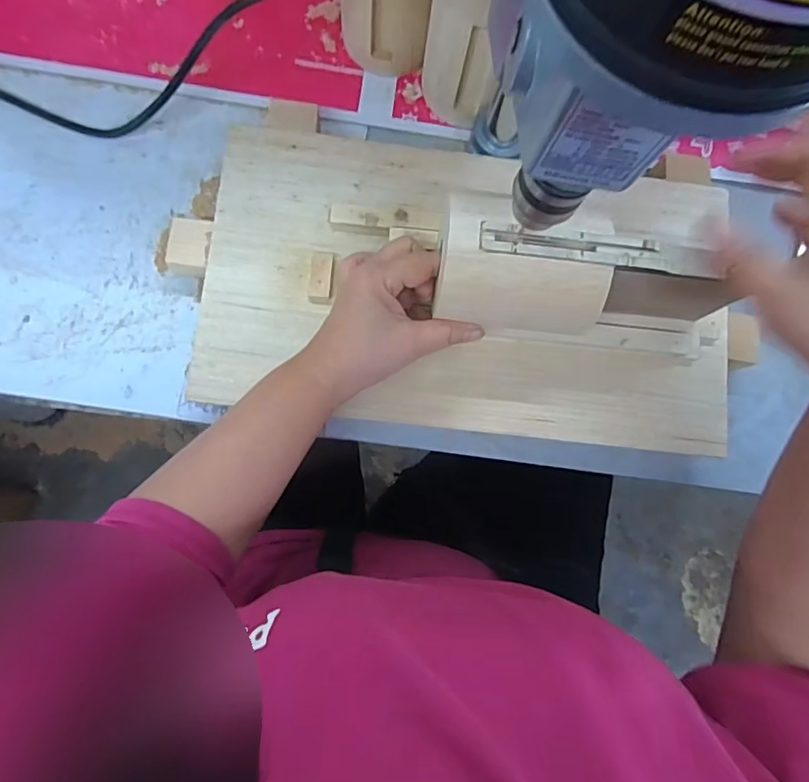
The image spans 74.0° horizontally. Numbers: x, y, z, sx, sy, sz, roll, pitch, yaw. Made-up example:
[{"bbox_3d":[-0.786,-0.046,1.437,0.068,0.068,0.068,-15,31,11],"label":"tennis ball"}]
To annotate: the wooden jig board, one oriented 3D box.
[{"bbox_3d":[0.043,-0.077,0.389,0.408,0.024,0.207,6,83,-2],"label":"wooden jig board"}]

